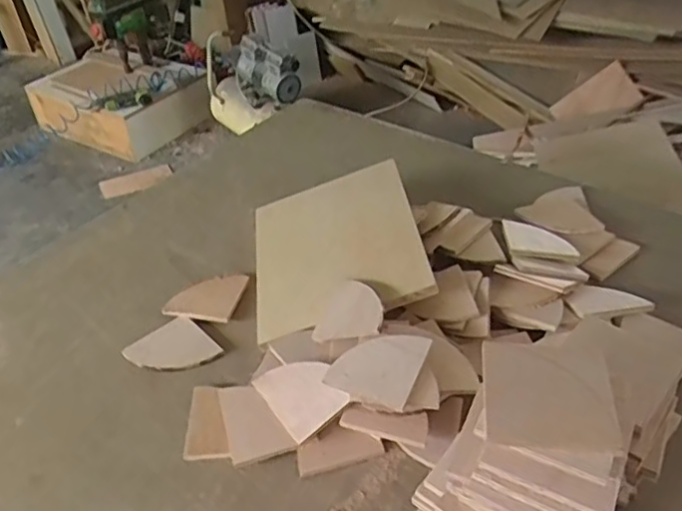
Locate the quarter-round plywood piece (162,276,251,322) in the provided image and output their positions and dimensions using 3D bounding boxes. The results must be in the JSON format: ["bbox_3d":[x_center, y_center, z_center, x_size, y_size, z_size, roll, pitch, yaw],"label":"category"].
[{"bbox_3d":[-0.198,0.059,0.932,0.099,0.012,0.099,7,39,12],"label":"quarter-round plywood piece"}]

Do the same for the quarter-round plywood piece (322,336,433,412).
[{"bbox_3d":[0.044,0.123,0.722,0.094,0.009,0.094,20,57,13],"label":"quarter-round plywood piece"}]

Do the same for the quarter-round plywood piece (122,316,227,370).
[{"bbox_3d":[-0.229,0.130,0.853,0.100,0.007,0.103,-31,46,-31],"label":"quarter-round plywood piece"}]

